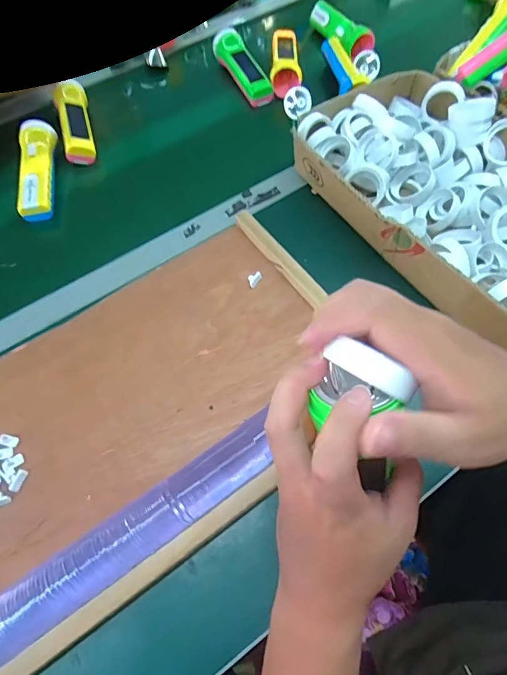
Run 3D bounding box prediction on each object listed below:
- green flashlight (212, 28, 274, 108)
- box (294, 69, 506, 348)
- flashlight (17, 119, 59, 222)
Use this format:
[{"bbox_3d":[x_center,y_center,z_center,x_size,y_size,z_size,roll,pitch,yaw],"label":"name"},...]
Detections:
[{"bbox_3d":[-0.021,-0.460,0.716,0.055,0.046,0.168,-24,62,-10],"label":"green flashlight"},{"bbox_3d":[0.251,-0.166,0.500,0.240,0.078,0.408,-30,66,-13],"label":"box"},{"bbox_3d":[-0.315,-0.244,0.608,0.046,0.036,0.172,-9,60,-2],"label":"flashlight"}]

